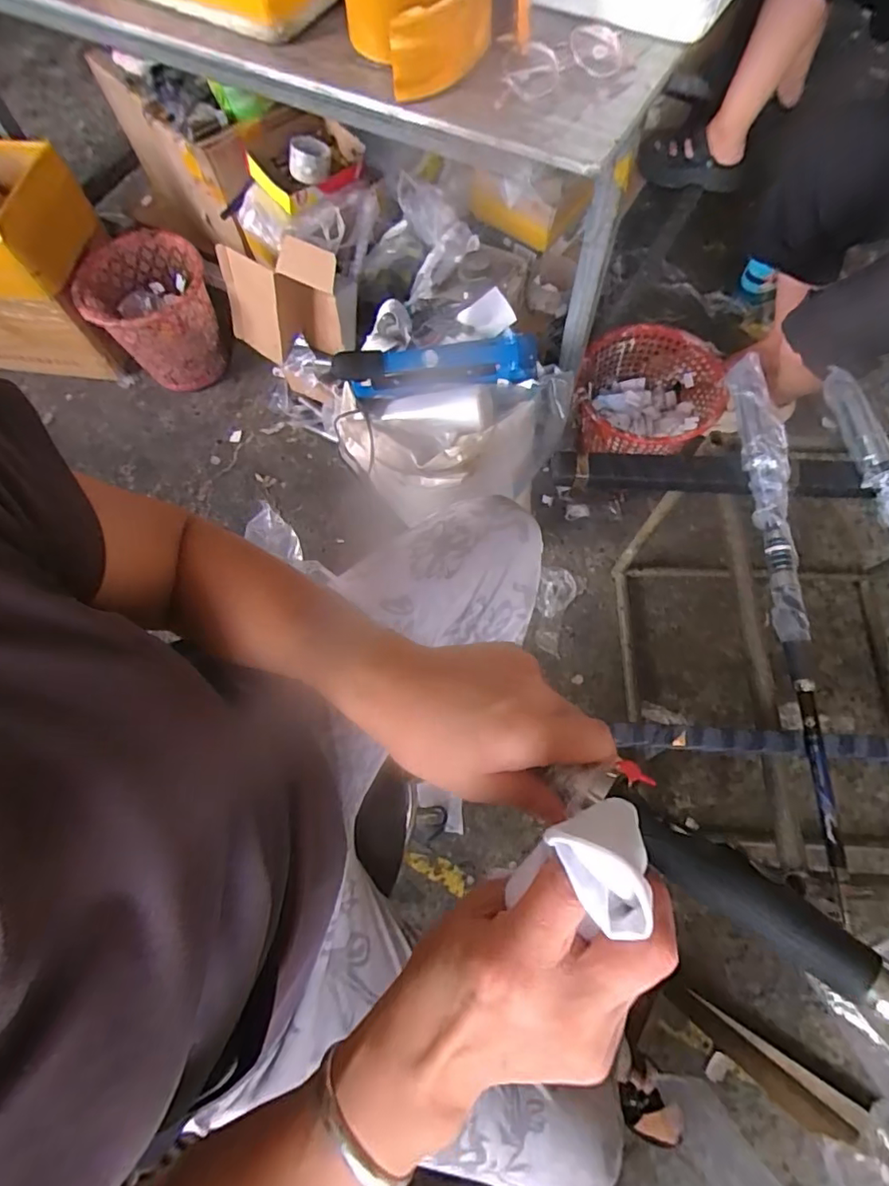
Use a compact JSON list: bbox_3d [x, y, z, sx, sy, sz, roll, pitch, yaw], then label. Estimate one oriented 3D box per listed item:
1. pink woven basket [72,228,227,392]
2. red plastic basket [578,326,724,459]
[{"bbox_3d":[-0.689,-0.674,1.297,0.272,0.263,0.277,-1,70,2],"label":"pink woven basket"},{"bbox_3d":[0.410,-0.403,1.082,0.286,0.127,0.267,-19,70,-4],"label":"red plastic basket"}]

